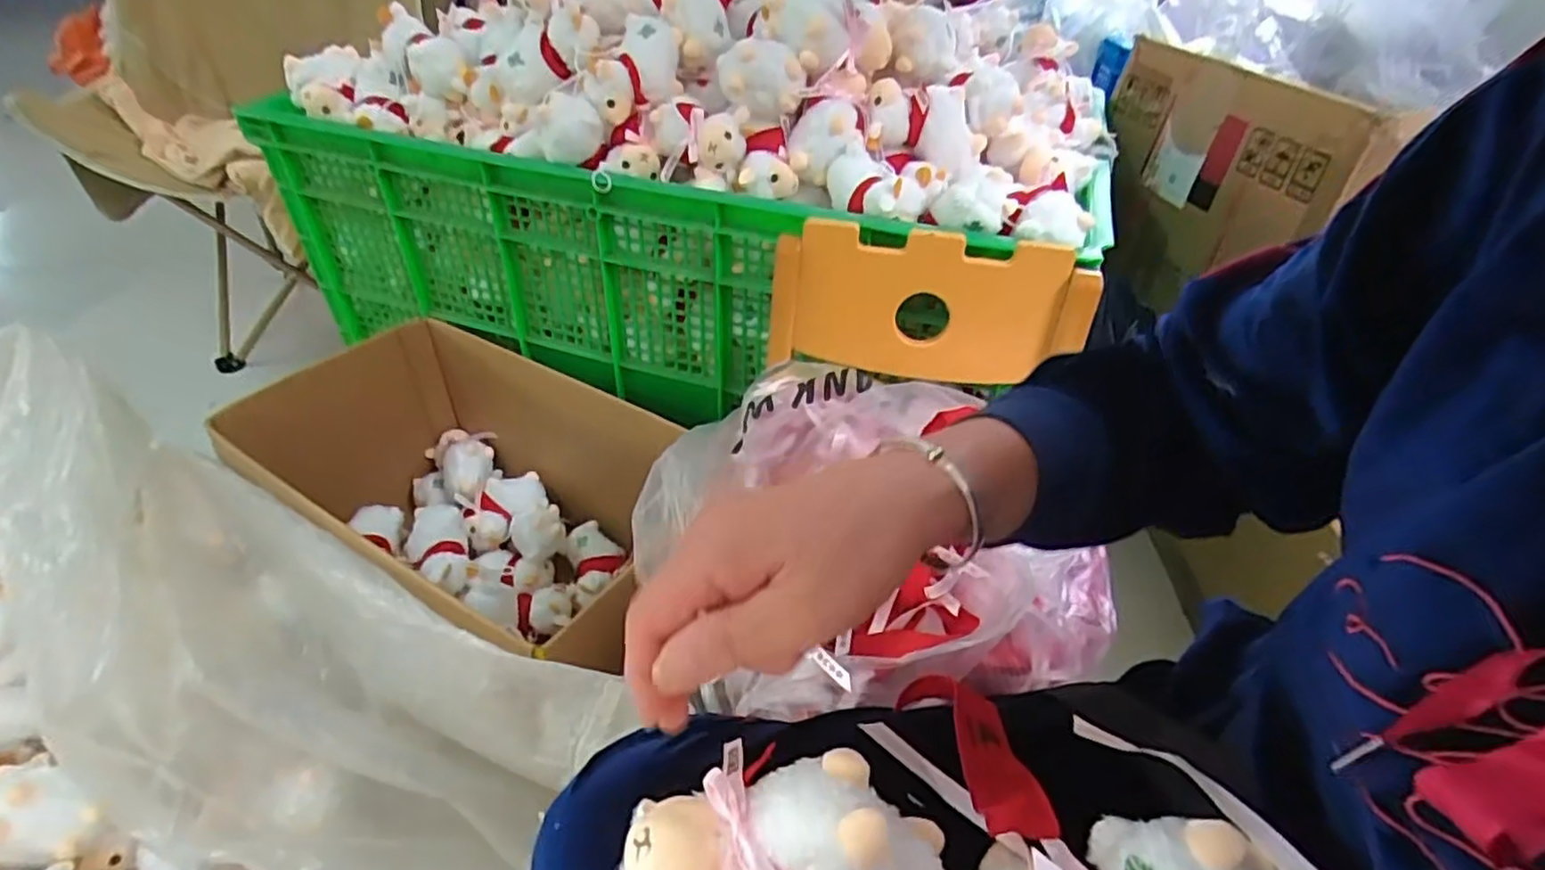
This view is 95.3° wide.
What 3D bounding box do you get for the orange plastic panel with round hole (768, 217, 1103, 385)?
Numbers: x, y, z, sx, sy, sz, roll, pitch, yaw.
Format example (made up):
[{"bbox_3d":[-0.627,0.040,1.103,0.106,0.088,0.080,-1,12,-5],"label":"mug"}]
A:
[{"bbox_3d":[0.143,-0.118,0.655,0.282,0.133,0.029,7,39,5],"label":"orange plastic panel with round hole"}]

